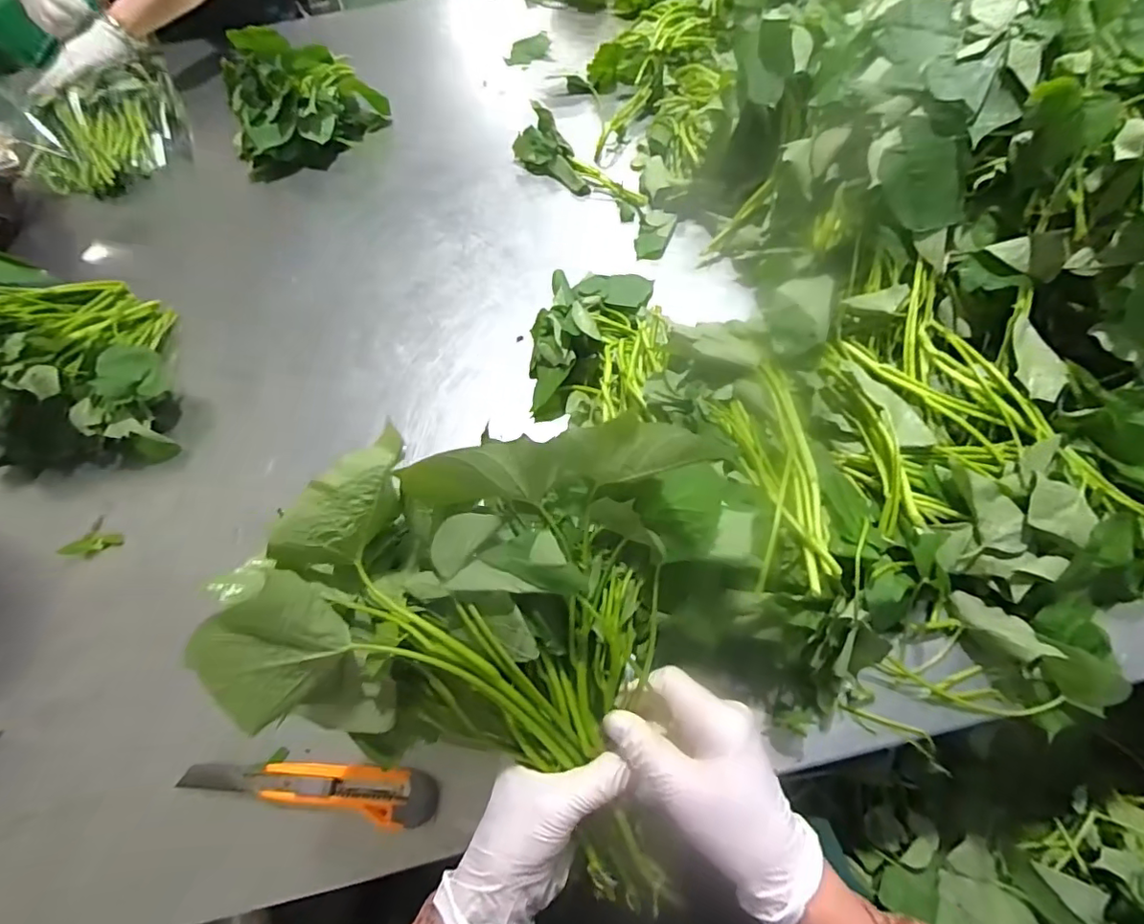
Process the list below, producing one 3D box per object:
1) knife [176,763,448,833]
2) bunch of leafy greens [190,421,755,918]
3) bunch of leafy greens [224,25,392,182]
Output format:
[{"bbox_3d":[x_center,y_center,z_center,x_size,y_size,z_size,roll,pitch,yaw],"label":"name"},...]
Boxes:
[{"bbox_3d":[-0.209,0.260,0.441,0.212,0.019,0.039,1,63,4],"label":"knife"},{"bbox_3d":[-0.030,0.087,0.334,0.235,0.150,0.220,22,66,14],"label":"bunch of leafy greens"},{"bbox_3d":[-0.380,-0.509,0.770,0.097,0.148,0.227,35,70,19],"label":"bunch of leafy greens"}]

